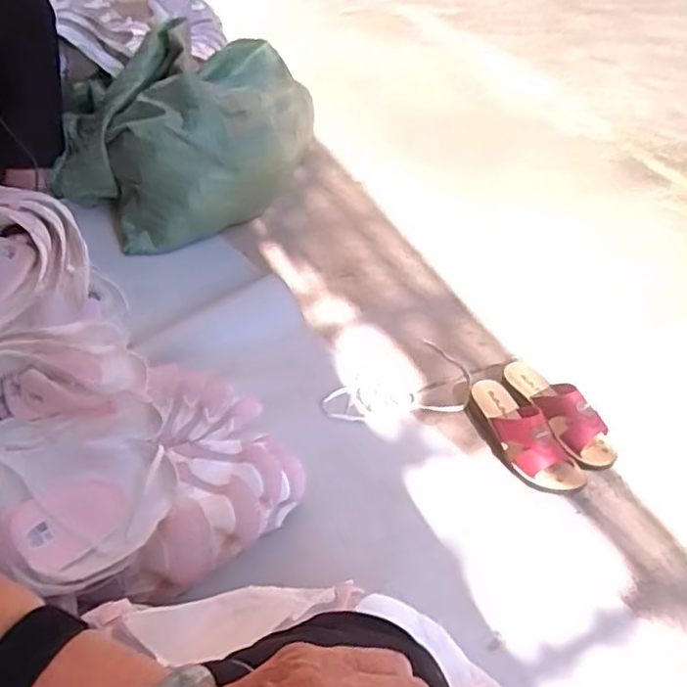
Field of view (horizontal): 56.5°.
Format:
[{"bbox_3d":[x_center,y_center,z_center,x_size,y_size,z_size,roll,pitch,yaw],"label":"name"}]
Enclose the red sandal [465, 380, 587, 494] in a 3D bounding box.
[{"bbox_3d":[0.276,0.134,0.990,0.089,0.080,0.226,-19,50,-24],"label":"red sandal"}]

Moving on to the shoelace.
[{"bbox_3d":[0.106,0.086,1.078,0.261,0.007,0.150,-27,53,-29],"label":"shoelace"}]

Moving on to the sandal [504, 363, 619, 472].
[{"bbox_3d":[0.344,0.102,1.032,0.079,0.076,0.229,-17,49,-22],"label":"sandal"}]

